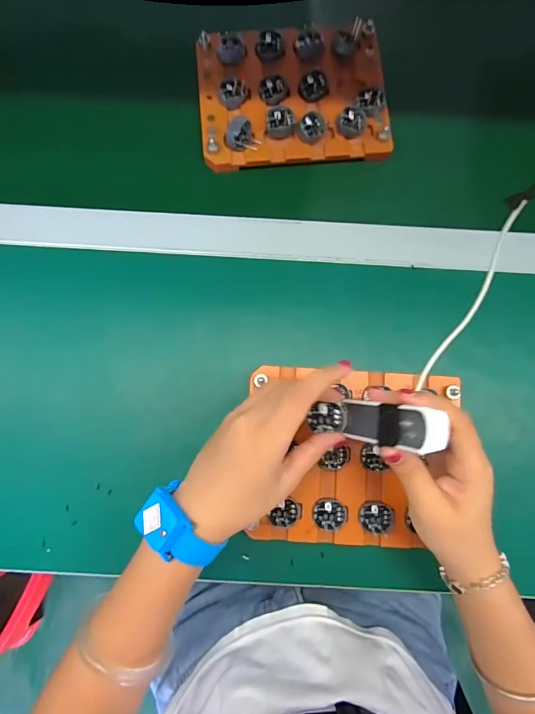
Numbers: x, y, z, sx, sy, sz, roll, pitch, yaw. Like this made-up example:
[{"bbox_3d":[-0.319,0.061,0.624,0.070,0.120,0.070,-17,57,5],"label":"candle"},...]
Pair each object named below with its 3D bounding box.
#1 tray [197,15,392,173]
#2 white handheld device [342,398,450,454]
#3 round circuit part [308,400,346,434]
[{"bbox_3d":[0.026,-0.266,0.413,0.185,0.023,0.139,-4,84,-2],"label":"tray"},{"bbox_3d":[0.078,0.045,0.272,0.026,0.076,0.026,13,83,-27],"label":"white handheld device"},{"bbox_3d":[0.044,0.044,0.303,0.027,0.007,0.023,-5,84,-2],"label":"round circuit part"}]

